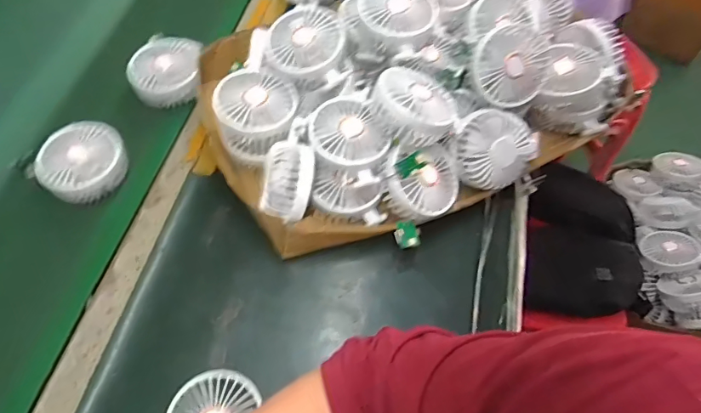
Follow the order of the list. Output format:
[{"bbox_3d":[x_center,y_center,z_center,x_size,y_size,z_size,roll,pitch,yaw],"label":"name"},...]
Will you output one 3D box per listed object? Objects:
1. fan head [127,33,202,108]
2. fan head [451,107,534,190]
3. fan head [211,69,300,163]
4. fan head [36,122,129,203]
[{"bbox_3d":[-0.240,-0.179,0.619,0.086,0.032,0.093,-5,61,-5],"label":"fan head"},{"bbox_3d":[0.159,-0.065,0.529,0.090,0.039,0.091,-44,109,1],"label":"fan head"},{"bbox_3d":[-0.104,-0.108,0.531,0.087,0.058,0.096,-15,63,-10],"label":"fan head"},{"bbox_3d":[-0.312,-0.054,0.547,0.094,0.038,0.093,1,61,-1],"label":"fan head"}]

